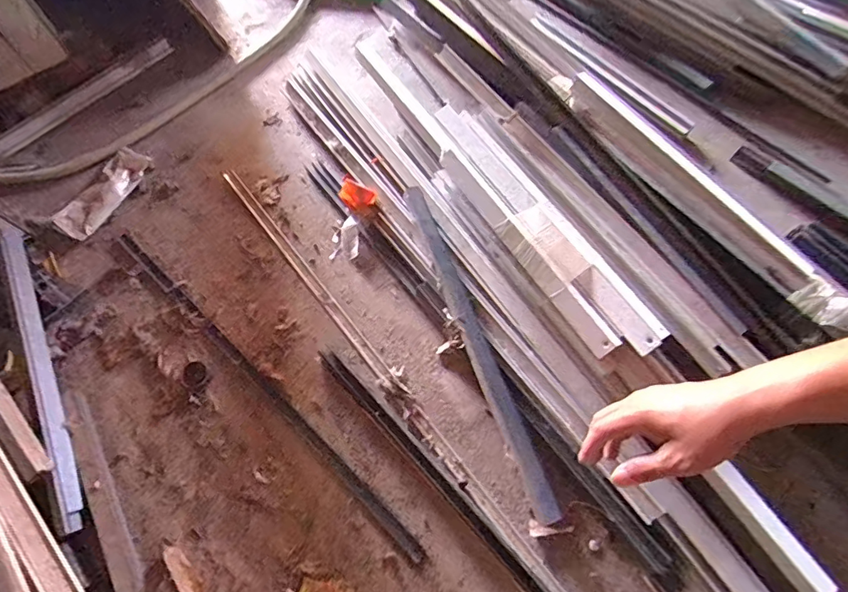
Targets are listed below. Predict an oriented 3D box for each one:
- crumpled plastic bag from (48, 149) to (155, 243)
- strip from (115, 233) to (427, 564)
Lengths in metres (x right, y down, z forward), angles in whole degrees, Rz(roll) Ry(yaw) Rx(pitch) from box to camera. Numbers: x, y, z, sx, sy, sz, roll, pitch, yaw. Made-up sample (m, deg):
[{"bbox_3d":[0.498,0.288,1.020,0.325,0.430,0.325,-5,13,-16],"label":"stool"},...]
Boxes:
[{"bbox_3d":[-0.550,-0.180,0.827,0.069,0.018,0.186,22,64,10],"label":"crumpled plastic bag"},{"bbox_3d":[-0.249,0.113,0.692,0.671,0.007,0.023,39,68,18],"label":"strip"}]

